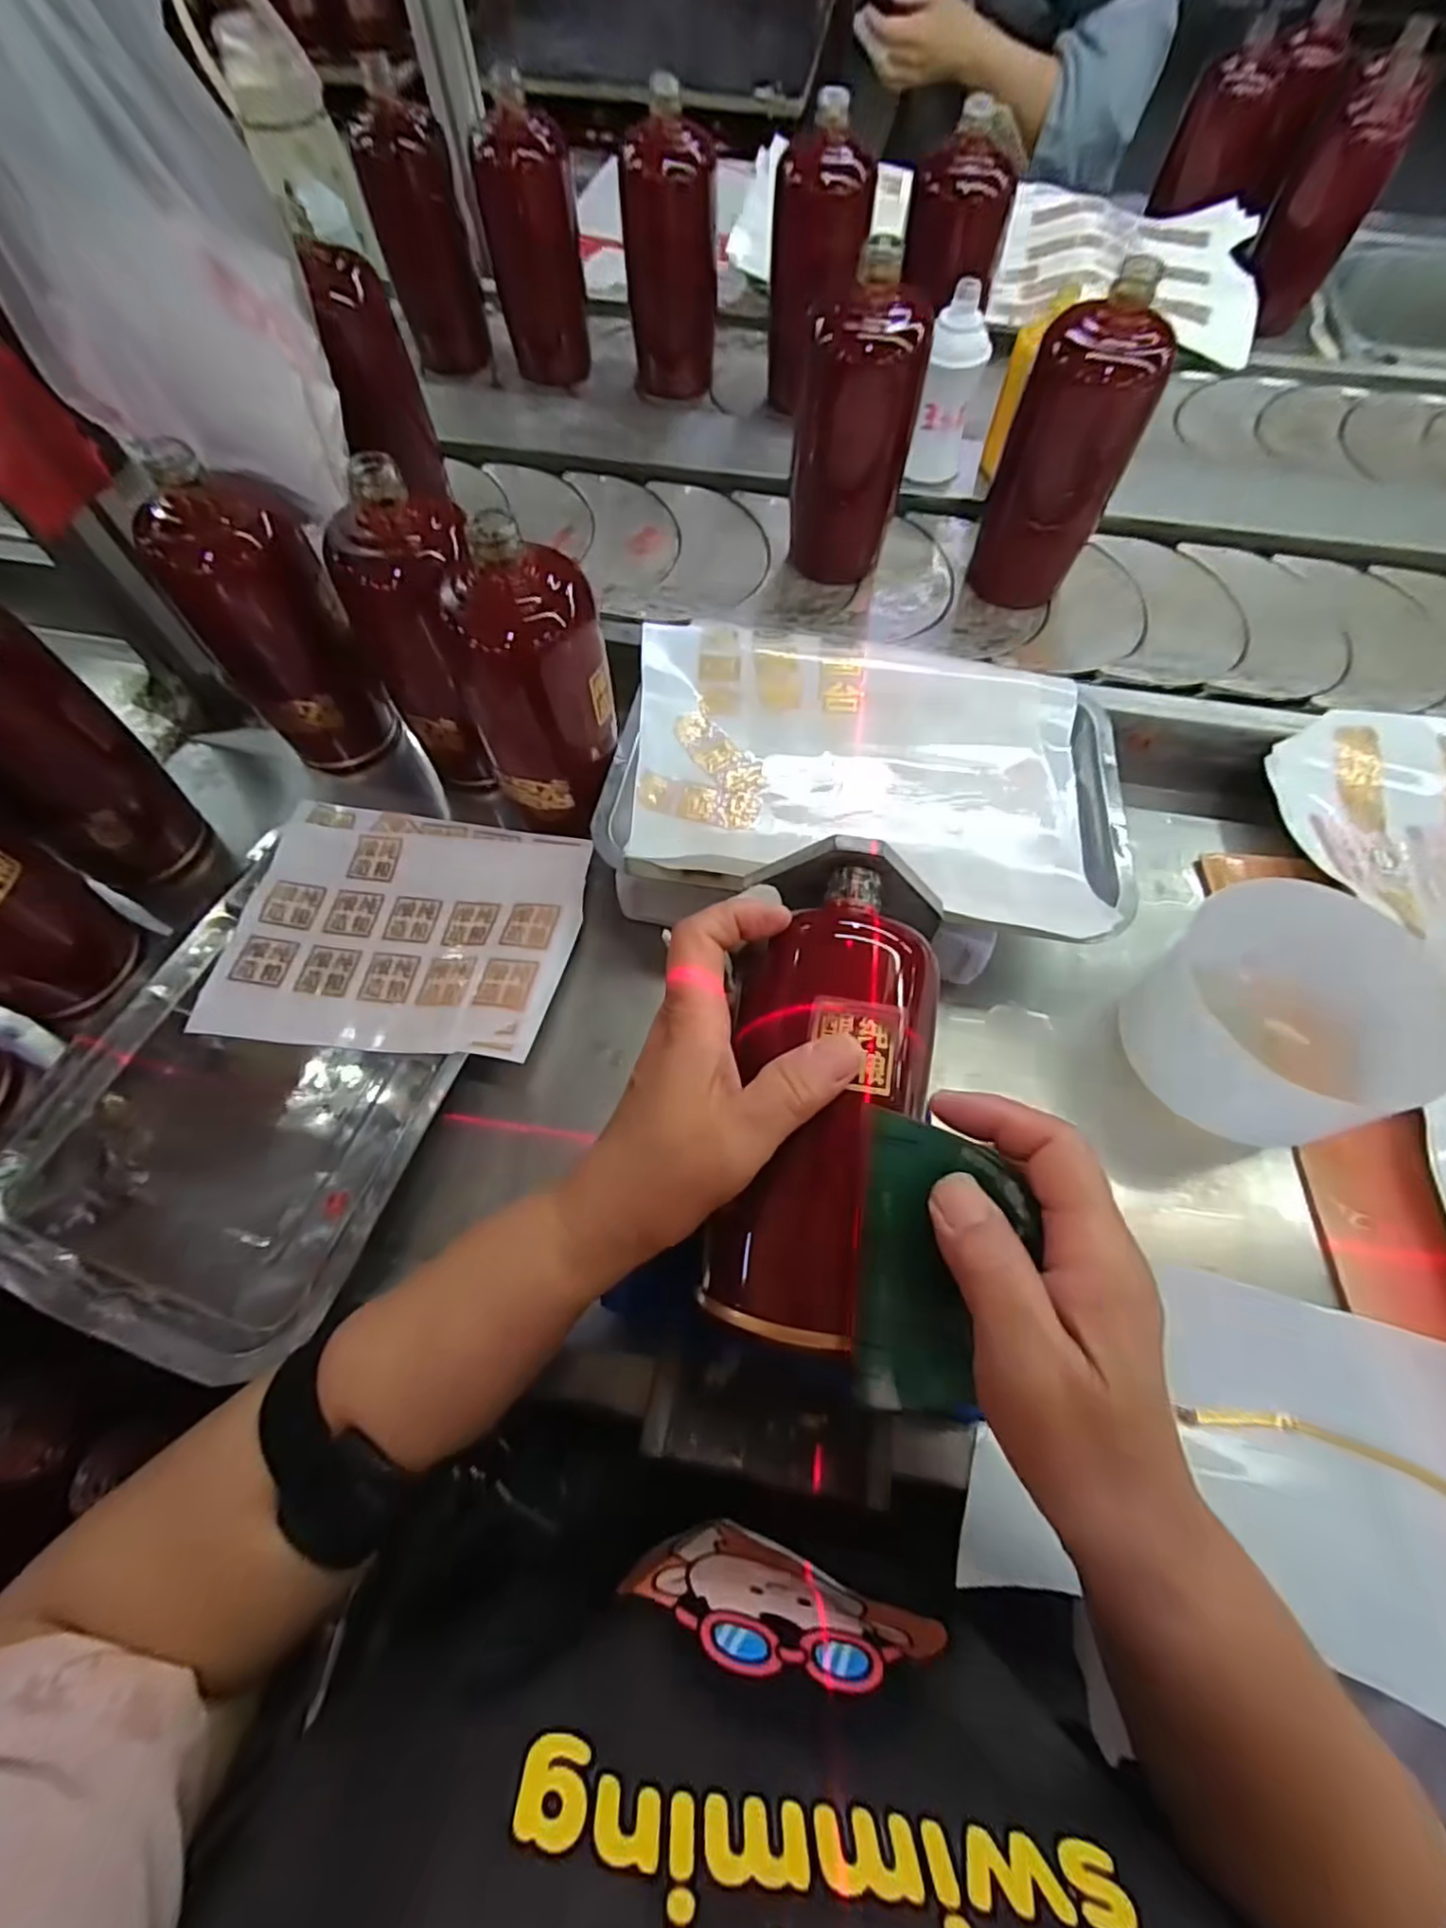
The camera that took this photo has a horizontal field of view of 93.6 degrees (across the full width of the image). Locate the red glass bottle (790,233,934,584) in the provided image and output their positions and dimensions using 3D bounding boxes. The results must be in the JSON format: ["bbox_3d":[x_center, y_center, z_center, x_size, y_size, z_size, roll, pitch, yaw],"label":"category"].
[{"bbox_3d":[0.090,-0.368,0.482,0.062,0.177,0.061,-31,69,-15],"label":"red glass bottle"}]

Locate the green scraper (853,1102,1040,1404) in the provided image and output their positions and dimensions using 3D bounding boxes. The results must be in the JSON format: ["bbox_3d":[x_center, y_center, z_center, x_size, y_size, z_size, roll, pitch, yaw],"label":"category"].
[{"bbox_3d":[0.070,0.100,0.224,0.052,0.008,0.092,6,86,24],"label":"green scraper"}]

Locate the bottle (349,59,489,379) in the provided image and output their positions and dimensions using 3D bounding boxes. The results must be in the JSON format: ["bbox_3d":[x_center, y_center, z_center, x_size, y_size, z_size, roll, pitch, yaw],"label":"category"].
[{"bbox_3d":[-0.271,-0.662,0.618,0.069,0.166,0.074,17,65,7],"label":"bottle"}]

